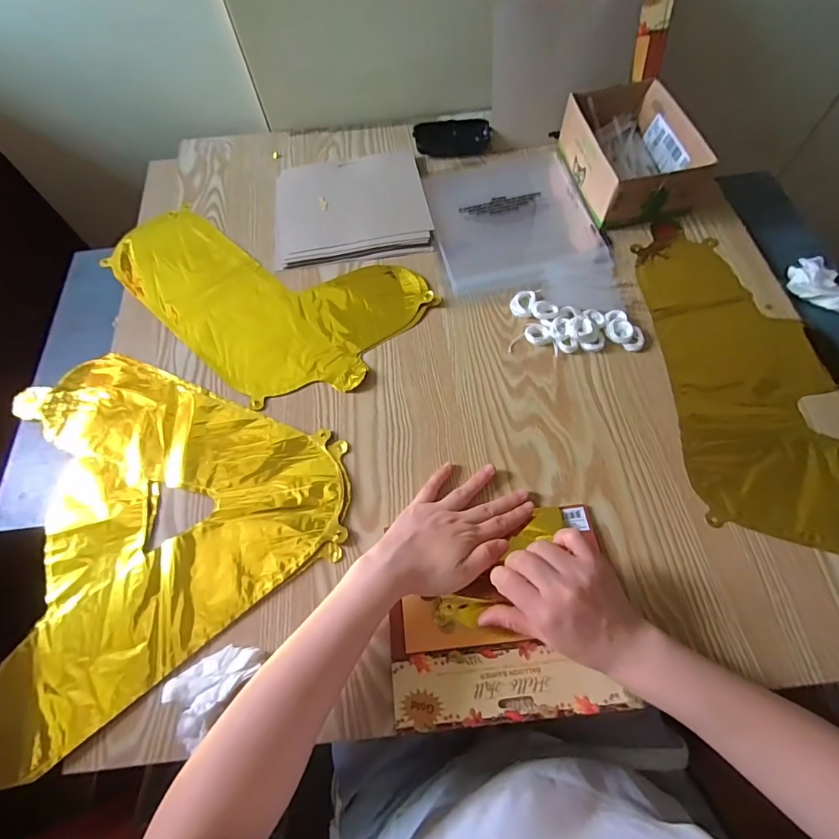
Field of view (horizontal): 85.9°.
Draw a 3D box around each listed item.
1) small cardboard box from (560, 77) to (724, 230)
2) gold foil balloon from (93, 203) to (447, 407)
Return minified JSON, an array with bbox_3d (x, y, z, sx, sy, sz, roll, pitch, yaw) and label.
[{"bbox_3d":[0.272,-0.344,0.585,0.141,0.067,0.179,-14,64,-5],"label":"small cardboard box"},{"bbox_3d":[-0.207,-0.173,0.567,0.397,0.012,0.228,35,70,18],"label":"gold foil balloon"}]

